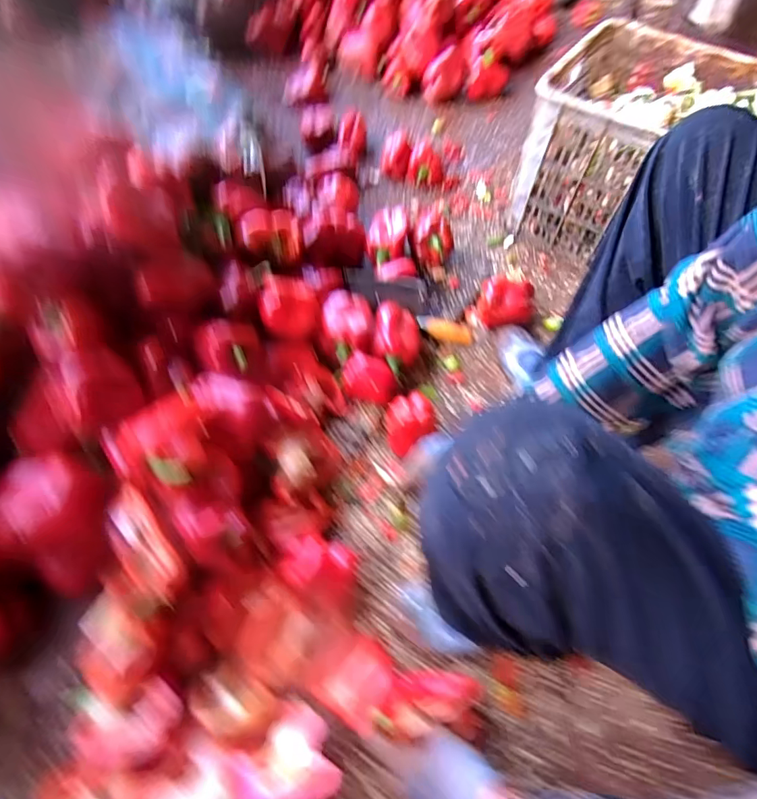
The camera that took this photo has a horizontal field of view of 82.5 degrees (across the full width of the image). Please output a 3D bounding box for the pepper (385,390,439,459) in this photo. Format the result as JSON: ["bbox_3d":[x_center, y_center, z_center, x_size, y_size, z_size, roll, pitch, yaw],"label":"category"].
[{"bbox_3d":[0.052,0.042,0.693,0.080,0.069,0.086,-12,63,-9],"label":"pepper"}]

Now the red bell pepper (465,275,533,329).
[{"bbox_3d":[0.232,-0.183,0.824,0.111,0.091,0.079,4,62,-1],"label":"red bell pepper"}]

